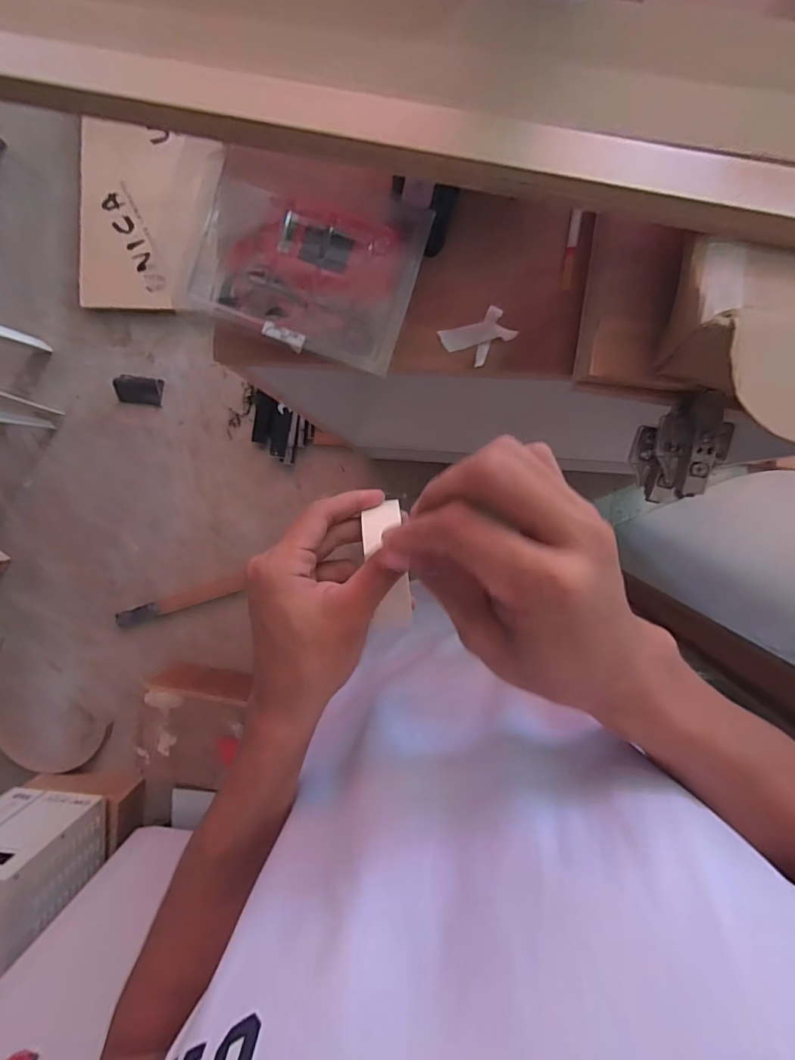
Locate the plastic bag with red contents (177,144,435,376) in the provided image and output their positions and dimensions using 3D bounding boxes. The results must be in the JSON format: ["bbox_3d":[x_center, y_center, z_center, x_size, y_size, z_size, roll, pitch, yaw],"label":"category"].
[{"bbox_3d":[-0.070,-0.208,0.372,0.169,0.023,0.139,17,82,1],"label":"plastic bag with red contents"}]

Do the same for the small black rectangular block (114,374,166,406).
[{"bbox_3d":[-0.761,-0.409,1.428,0.146,0.024,0.076,8,94,4],"label":"small black rectangular block"}]

